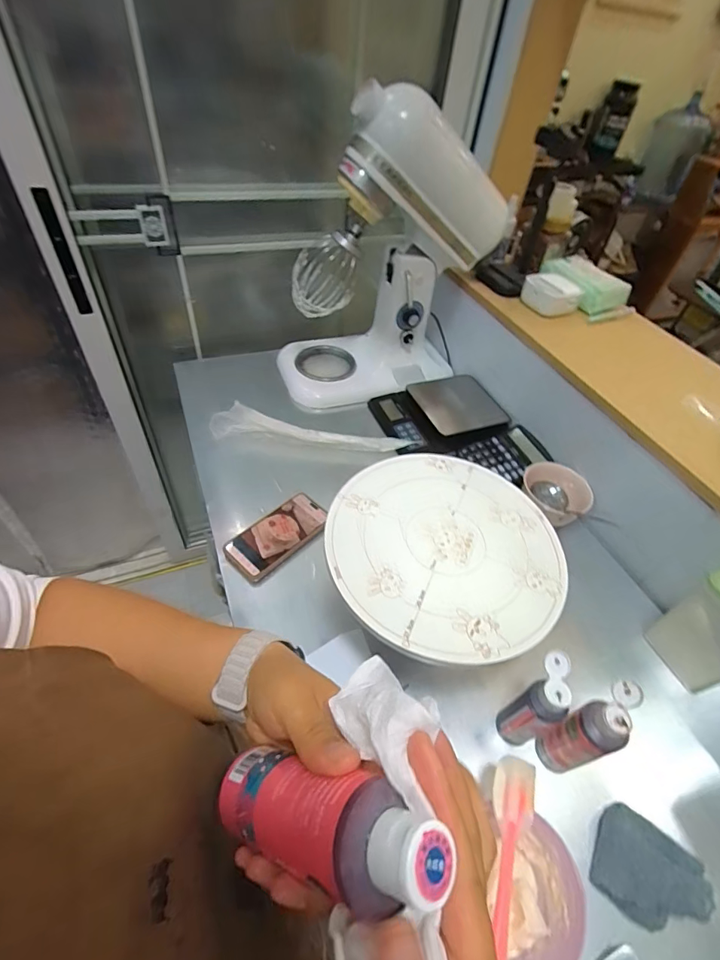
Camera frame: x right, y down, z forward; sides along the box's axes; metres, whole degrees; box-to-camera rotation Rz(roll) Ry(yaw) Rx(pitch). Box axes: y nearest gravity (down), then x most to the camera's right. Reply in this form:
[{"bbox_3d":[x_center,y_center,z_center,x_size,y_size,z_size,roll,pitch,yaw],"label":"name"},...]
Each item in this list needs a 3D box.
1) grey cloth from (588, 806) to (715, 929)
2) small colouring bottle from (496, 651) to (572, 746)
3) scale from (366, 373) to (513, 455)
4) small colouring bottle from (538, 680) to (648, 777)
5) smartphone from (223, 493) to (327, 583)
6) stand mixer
[{"bbox_3d":[0.292,0.395,0.439,0.098,0.025,0.086,34,52,22],"label":"grey cloth"},{"bbox_3d":[0.195,0.252,0.490,0.049,0.144,0.050,-21,54,-24],"label":"small colouring bottle"},{"bbox_3d":[0.163,-0.133,0.896,0.244,0.041,0.193,-16,52,-21],"label":"scale"},{"bbox_3d":[0.245,0.268,0.466,0.059,0.149,0.048,-18,52,-22],"label":"small colouring bottle"},{"bbox_3d":[-0.125,0.081,0.671,0.161,0.014,0.082,-33,59,-31],"label":"smartphone"},{"bbox_3d":[0.045,-0.415,0.842,0.407,0.468,0.239,-21,54,-24],"label":"stand mixer"}]

